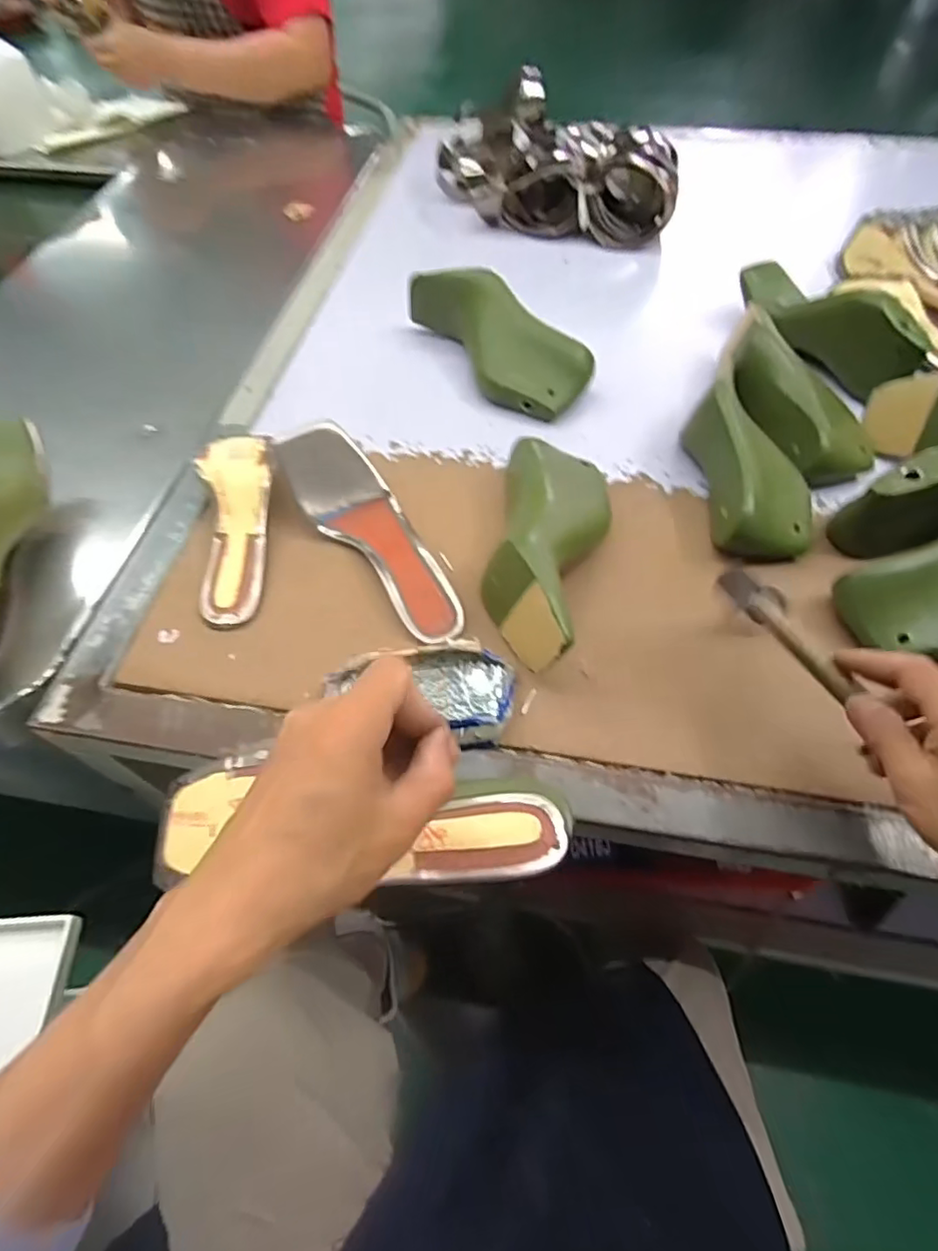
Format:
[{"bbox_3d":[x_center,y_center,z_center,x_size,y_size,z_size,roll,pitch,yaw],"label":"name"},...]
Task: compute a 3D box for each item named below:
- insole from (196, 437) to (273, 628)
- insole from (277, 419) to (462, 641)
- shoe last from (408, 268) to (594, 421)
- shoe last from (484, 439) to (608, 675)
[{"bbox_3d":[-0.204,-0.094,0.529,0.065,0.043,0.204,-6,58,-3],"label":"insole"},{"bbox_3d":[-0.083,-0.077,0.507,0.079,0.065,0.223,-26,61,-15],"label":"insole"},{"bbox_3d":[0.036,-0.315,0.644,0.098,0.079,0.223,-31,62,-17],"label":"shoe last"},{"bbox_3d":[0.065,-0.069,0.489,0.094,0.078,0.227,9,58,6],"label":"shoe last"}]

